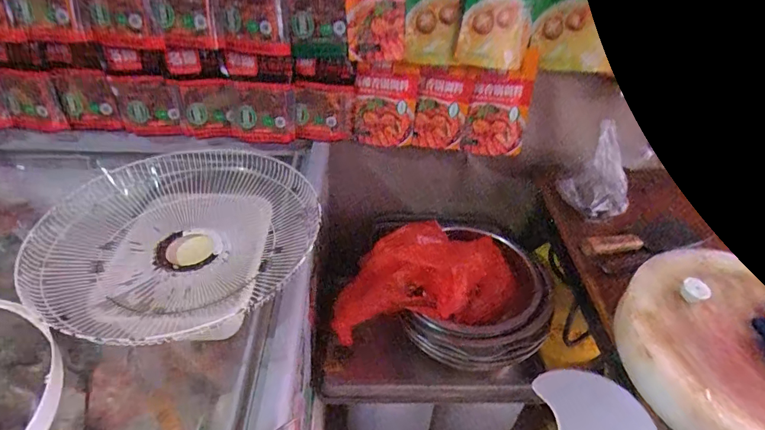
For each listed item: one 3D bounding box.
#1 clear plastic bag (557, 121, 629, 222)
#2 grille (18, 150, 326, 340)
[{"bbox_3d":[0.493,-0.112,1.018,0.172,0.215,0.113,28,46,27],"label":"clear plastic bag"},{"bbox_3d":[-0.397,0.027,0.793,0.537,0.080,0.433,17,42,16],"label":"grille"}]

